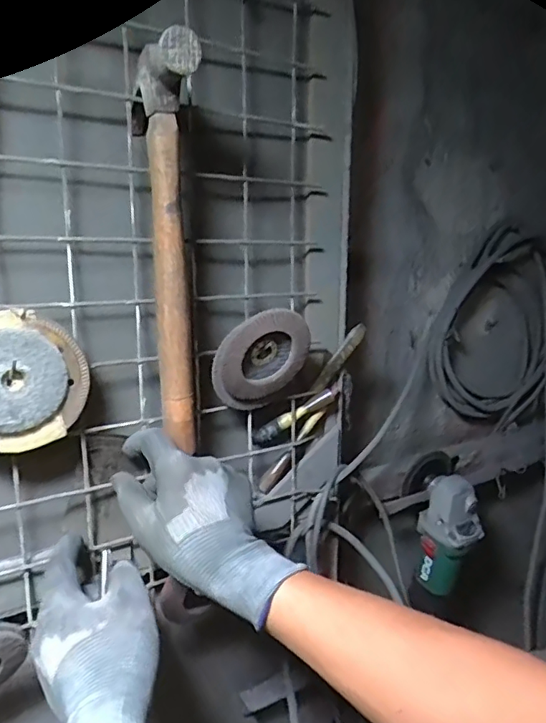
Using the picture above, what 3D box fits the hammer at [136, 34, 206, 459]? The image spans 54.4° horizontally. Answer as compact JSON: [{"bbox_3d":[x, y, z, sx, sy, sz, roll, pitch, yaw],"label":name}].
[{"bbox_3d":[-0.081,-0.079,0.428,0.036,0.301,0.102,-3,12,-14],"label":"hammer"}]

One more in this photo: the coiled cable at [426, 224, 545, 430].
[{"bbox_3d":[0.396,-0.050,0.885,0.340,0.311,0.053,-37,21,-18],"label":"coiled cable"}]

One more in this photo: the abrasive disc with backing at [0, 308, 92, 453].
[{"bbox_3d":[-0.199,0.015,0.412,0.105,0.102,0.019,-6,14,-29],"label":"abrasive disc with backing"}]

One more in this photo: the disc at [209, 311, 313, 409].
[{"bbox_3d":[-0.013,-0.003,0.513,0.087,0.108,0.016,23,20,-40],"label":"disc"}]

